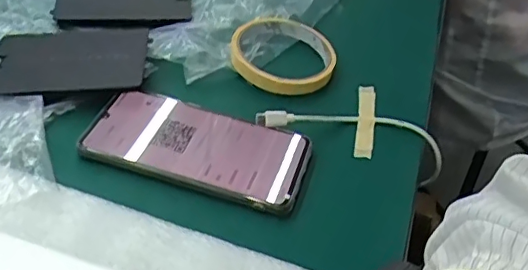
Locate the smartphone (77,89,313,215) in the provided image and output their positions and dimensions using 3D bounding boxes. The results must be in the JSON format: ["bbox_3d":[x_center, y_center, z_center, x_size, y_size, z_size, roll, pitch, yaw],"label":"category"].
[{"bbox_3d":[-0.045,0.006,0.388,0.149,0.015,0.074,15,43,11],"label":"smartphone"}]

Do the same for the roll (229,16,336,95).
[{"bbox_3d":[0.017,-0.071,0.473,0.086,0.016,0.094,3,42,-3],"label":"roll"}]

